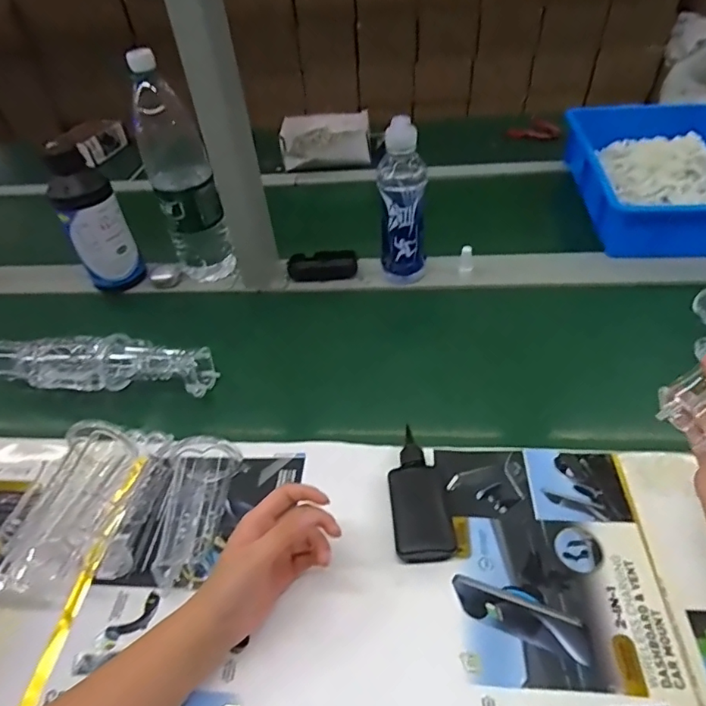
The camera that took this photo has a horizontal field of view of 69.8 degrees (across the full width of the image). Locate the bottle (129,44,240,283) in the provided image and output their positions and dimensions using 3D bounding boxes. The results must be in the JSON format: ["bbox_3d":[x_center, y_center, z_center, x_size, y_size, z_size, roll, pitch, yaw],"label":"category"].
[{"bbox_3d":[-0.254,-0.258,0.755,0.085,0.330,0.081,-19,45,-13],"label":"bottle"}]

